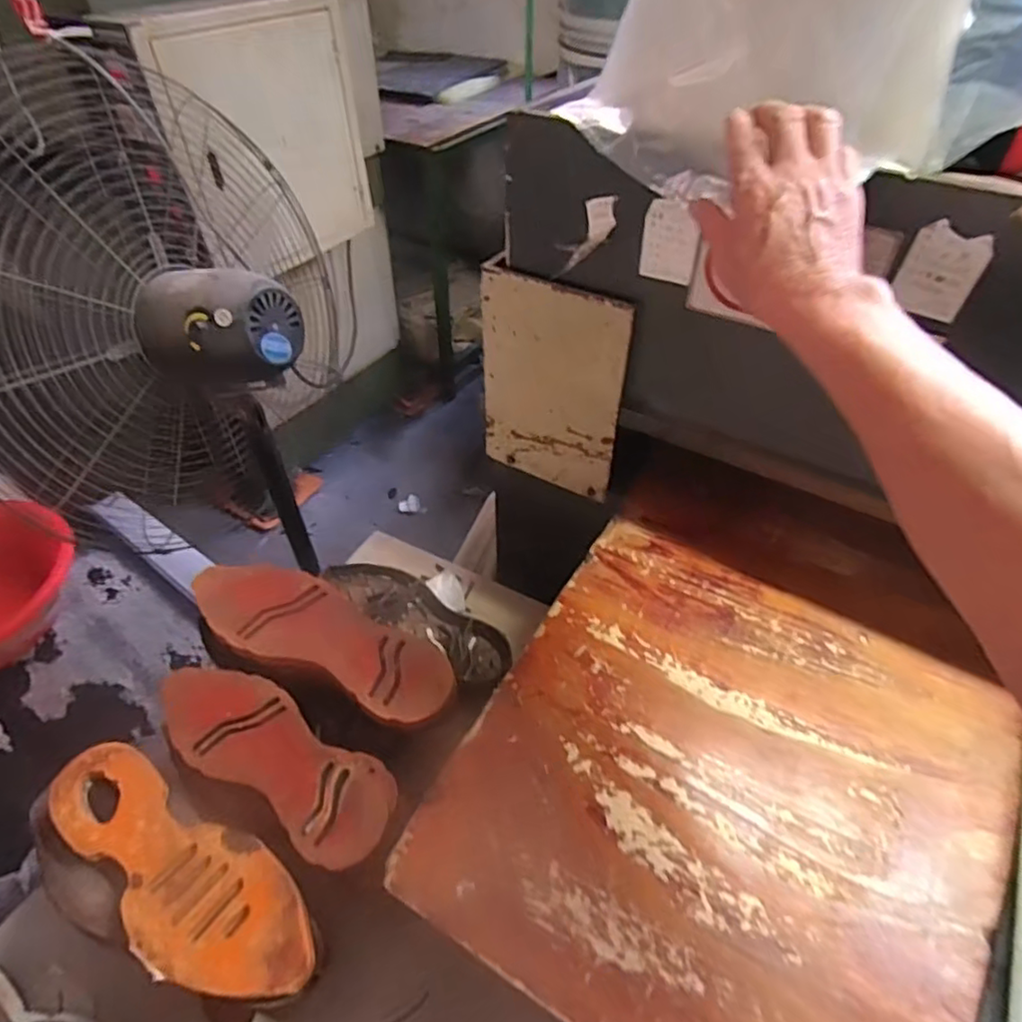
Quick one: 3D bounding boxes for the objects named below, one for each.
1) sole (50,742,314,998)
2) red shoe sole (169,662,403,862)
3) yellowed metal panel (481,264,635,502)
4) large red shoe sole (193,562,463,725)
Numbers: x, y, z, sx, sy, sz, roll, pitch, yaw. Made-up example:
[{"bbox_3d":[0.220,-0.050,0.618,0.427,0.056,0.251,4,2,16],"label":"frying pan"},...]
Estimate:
[{"bbox_3d":[-0.288,0.299,0.523,0.297,0.014,0.096,23,50,21],"label":"sole"},{"bbox_3d":[-0.228,0.230,0.592,0.266,0.029,0.093,23,50,21],"label":"red shoe sole"},{"bbox_3d":[0.042,-0.140,0.718,0.179,0.249,0.020,24,51,22],"label":"yellowed metal panel"},{"bbox_3d":[-0.203,0.128,0.666,0.318,0.025,0.108,18,49,17],"label":"large red shoe sole"}]

